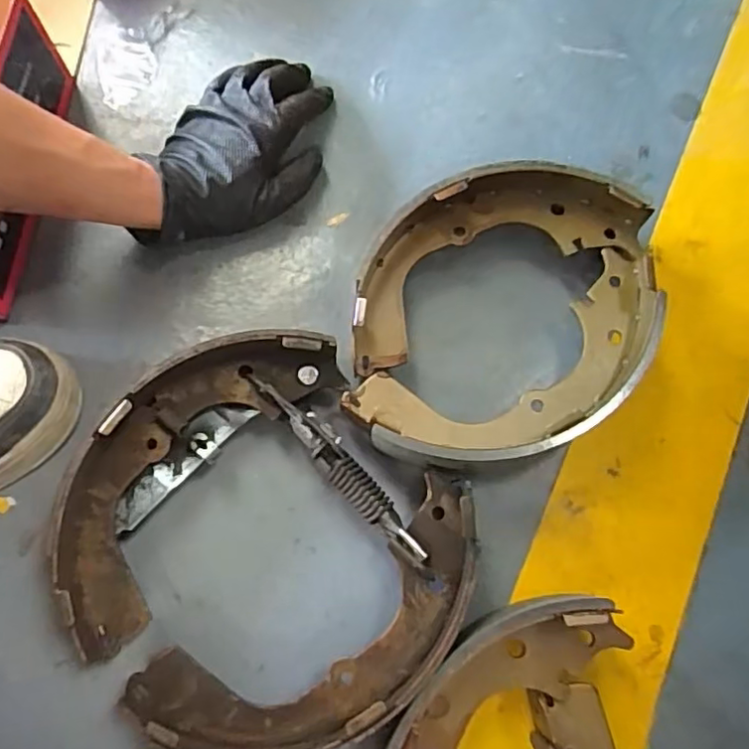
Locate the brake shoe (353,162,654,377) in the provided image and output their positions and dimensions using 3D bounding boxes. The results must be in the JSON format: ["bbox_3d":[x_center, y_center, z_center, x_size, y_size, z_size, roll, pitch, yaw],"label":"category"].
[{"bbox_3d":[0.078,-0.088,0.453,0.233,0.057,0.100,-26,76,-8],"label":"brake shoe"}]

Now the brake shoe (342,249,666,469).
[{"bbox_3d":[0.105,0.000,0.423,0.230,0.059,0.095,-28,76,-9],"label":"brake shoe"}]

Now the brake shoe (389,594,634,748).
[{"bbox_3d":[0.057,0.227,0.355,0.103,0.058,0.233,29,76,7],"label":"brake shoe"}]

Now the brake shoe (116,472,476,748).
[{"bbox_3d":[-0.026,0.162,0.375,0.232,0.059,0.094,-33,77,-10],"label":"brake shoe"}]

